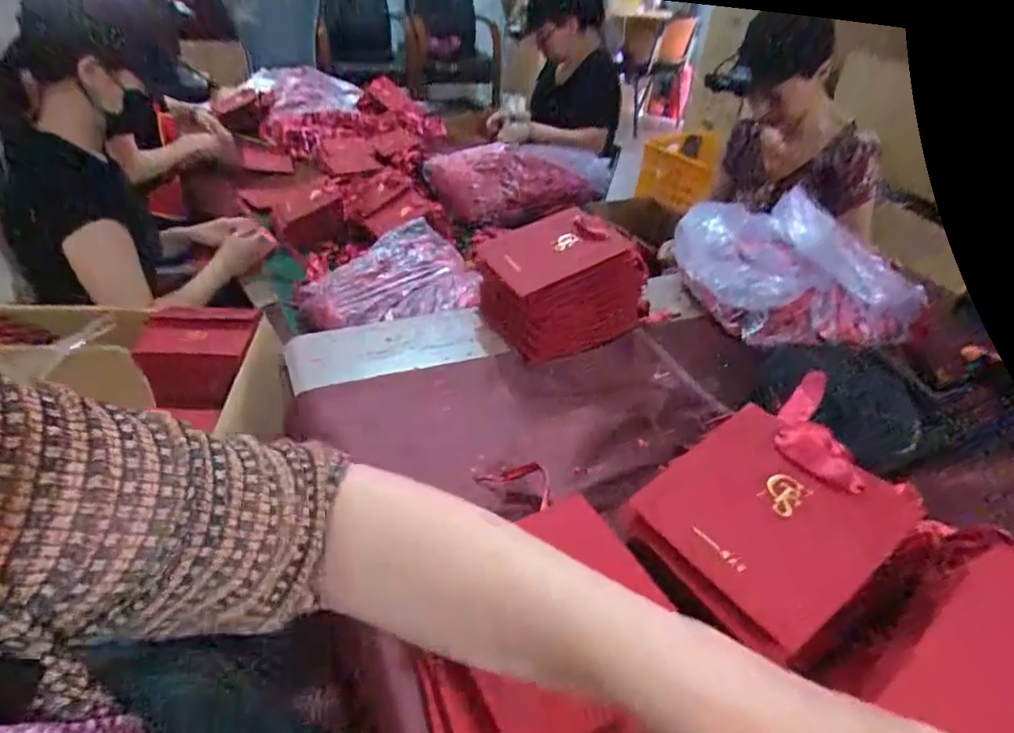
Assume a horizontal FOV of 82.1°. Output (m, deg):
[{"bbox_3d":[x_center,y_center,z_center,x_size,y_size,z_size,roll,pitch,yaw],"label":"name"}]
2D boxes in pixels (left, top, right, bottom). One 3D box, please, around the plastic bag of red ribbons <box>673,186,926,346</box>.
[{"bbox_3d":[0.359,-0.123,0.728,0.289,0.132,0.185,9,37,3],"label":"plastic bag of red ribbons"}]

